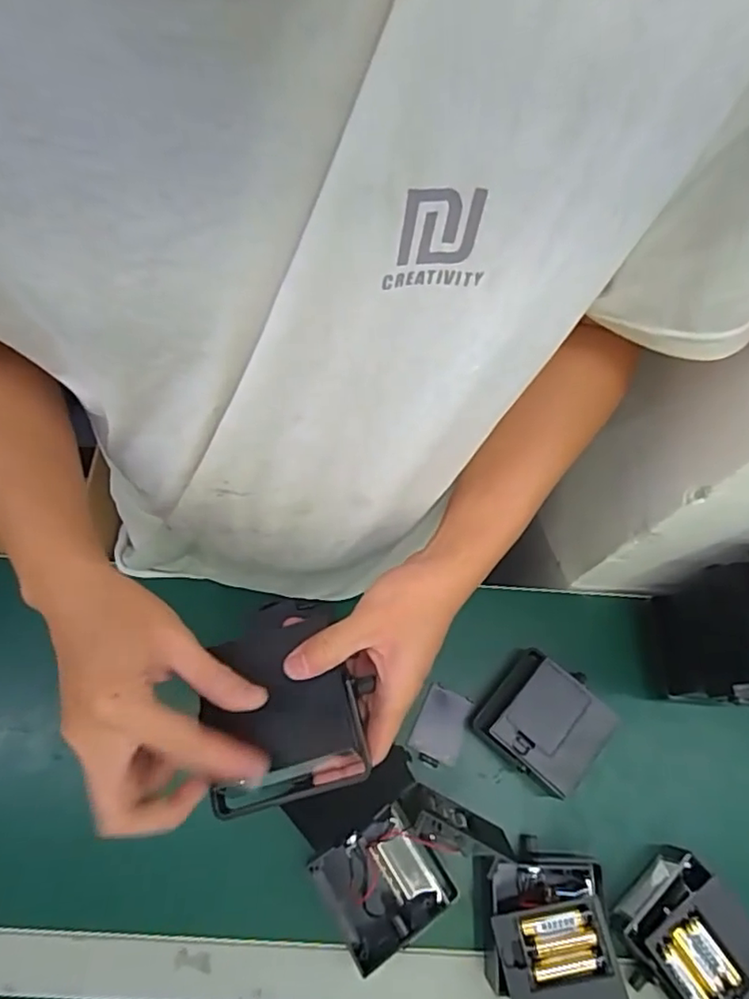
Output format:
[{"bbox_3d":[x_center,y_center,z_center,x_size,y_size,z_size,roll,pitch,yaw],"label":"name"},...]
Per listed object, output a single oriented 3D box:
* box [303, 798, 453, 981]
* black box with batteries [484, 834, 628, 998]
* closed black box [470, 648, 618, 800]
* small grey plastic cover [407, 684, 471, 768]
[{"bbox_3d":[0.004,0.302,0.474,0.090,0.044,0.086,-30,74,-13],"label":"box"},{"bbox_3d":[0.132,0.331,0.459,0.086,0.067,0.110,1,70,-3],"label":"black box with batteries"},{"bbox_3d":[0.146,0.193,0.522,0.090,0.046,0.094,41,73,11],"label":"closed black box"},{"bbox_3d":[0.060,0.203,0.538,0.042,0.007,0.065,26,71,7],"label":"small grey plastic cover"}]

